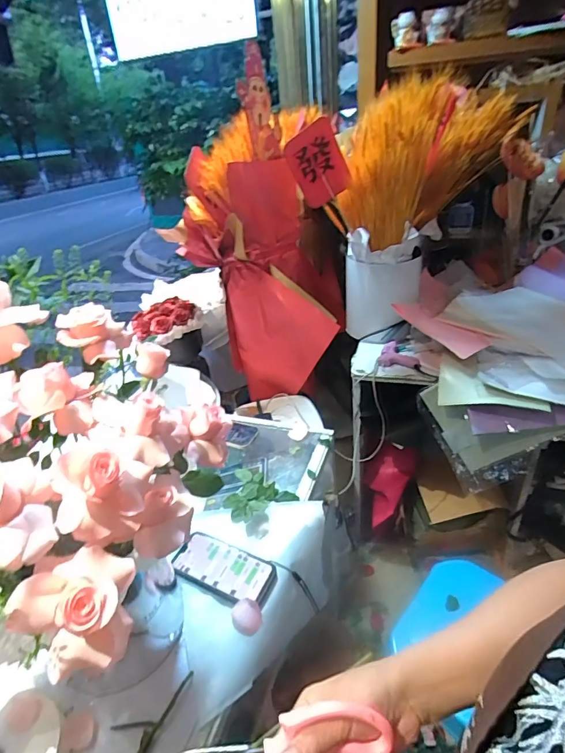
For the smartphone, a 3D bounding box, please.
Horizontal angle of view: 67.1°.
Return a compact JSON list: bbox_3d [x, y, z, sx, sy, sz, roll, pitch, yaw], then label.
[{"bbox_3d":[-0.090,0.293,0.649,0.160,0.015,0.075,8,31,24],"label":"smartphone"}]

